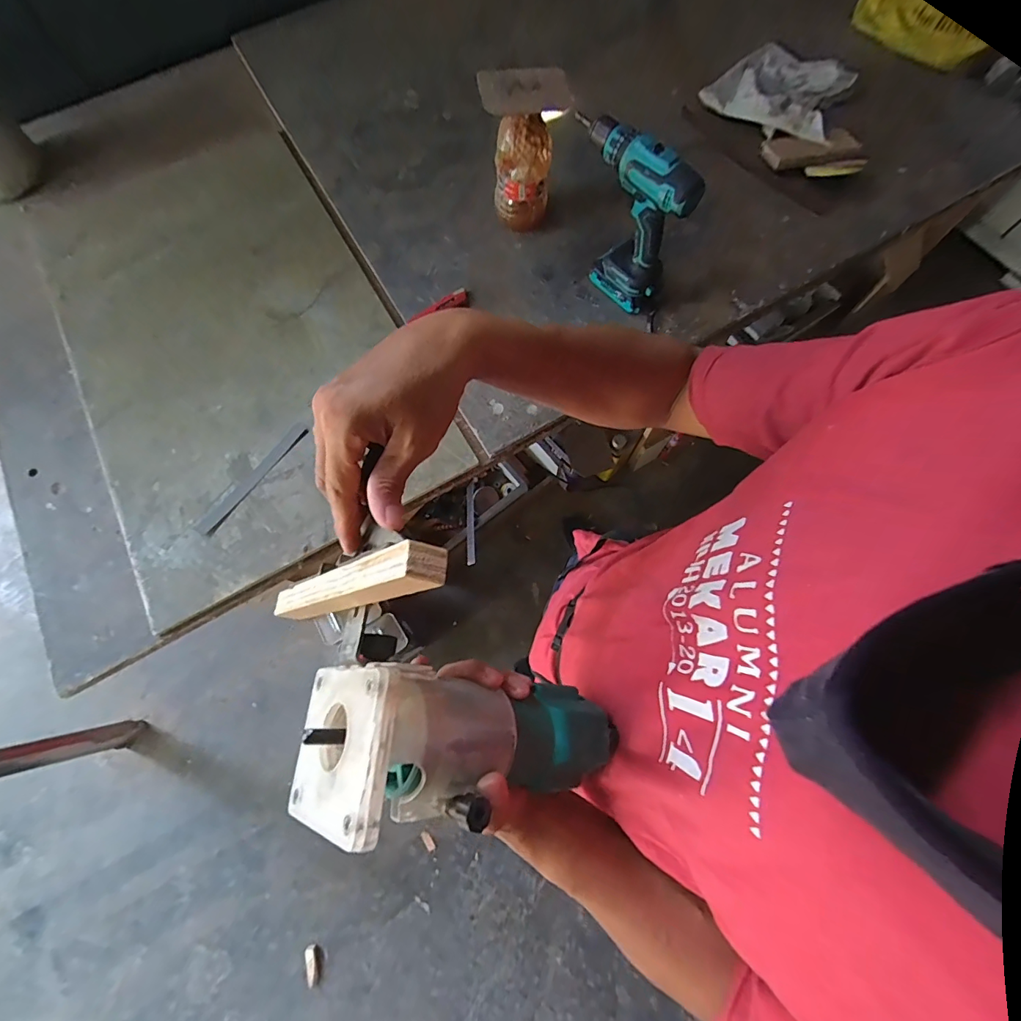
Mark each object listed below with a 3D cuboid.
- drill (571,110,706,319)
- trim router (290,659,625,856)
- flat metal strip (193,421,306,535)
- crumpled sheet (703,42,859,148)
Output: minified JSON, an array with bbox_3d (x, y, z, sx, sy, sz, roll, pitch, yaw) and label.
[{"bbox_3d":[0.175,-0.464,0.713,0.062,0.237,0.221,-29,74,-9],"label":"drill"},{"bbox_3d":[-0.019,0.152,0.301,0.211,0.076,0.080,17,67,-33],"label":"trim router"},{"bbox_3d":[-0.402,-0.053,0.703,0.029,0.004,0.218,36,77,12],"label":"flat metal strip"},{"bbox_3d":[0.557,-0.878,0.946,0.266,0.074,0.229,25,75,9],"label":"crumpled sheet"}]

